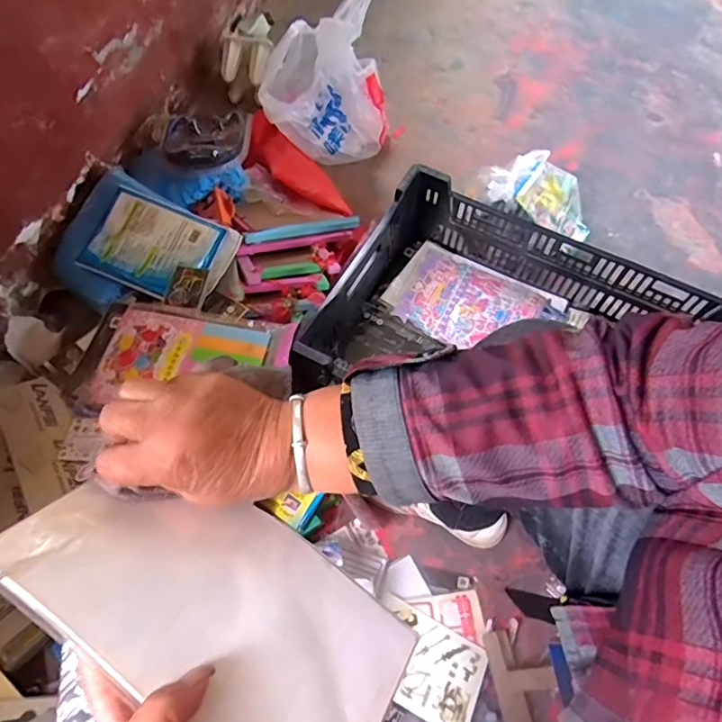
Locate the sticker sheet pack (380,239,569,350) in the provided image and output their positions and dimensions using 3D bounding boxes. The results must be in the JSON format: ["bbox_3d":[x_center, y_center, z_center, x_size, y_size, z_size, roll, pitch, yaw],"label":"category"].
[{"bbox_3d":[0.196,-0.100,0.898,0.281,0.012,0.177,27,66,12],"label":"sticker sheet pack"}]

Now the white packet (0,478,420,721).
[{"bbox_3d":[-0.079,0.139,0.292,0.220,0.015,0.120,39,41,3],"label":"white packet"}]

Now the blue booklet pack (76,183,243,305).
[{"bbox_3d":[-0.312,-0.177,0.798,0.215,0.015,0.148,23,76,6],"label":"blue booklet pack"}]

